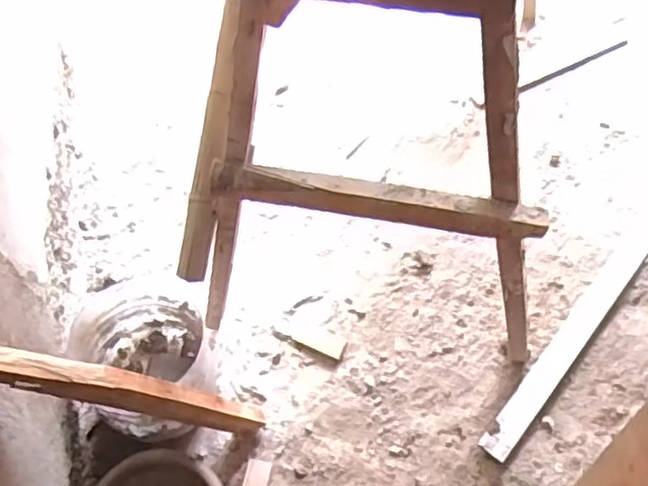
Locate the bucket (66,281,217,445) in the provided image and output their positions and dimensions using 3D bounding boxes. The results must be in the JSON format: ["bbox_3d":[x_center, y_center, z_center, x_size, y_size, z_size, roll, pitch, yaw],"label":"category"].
[{"bbox_3d":[-0.340,0.250,1.355,0.243,0.257,0.251,-1,57,2],"label":"bucket"}]

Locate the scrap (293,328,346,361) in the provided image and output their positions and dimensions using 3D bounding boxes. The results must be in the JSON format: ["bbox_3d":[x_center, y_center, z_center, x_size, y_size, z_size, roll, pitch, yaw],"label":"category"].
[{"bbox_3d":[-0.011,0.216,1.511,0.120,0.007,0.049,22,61,16],"label":"scrap"}]

